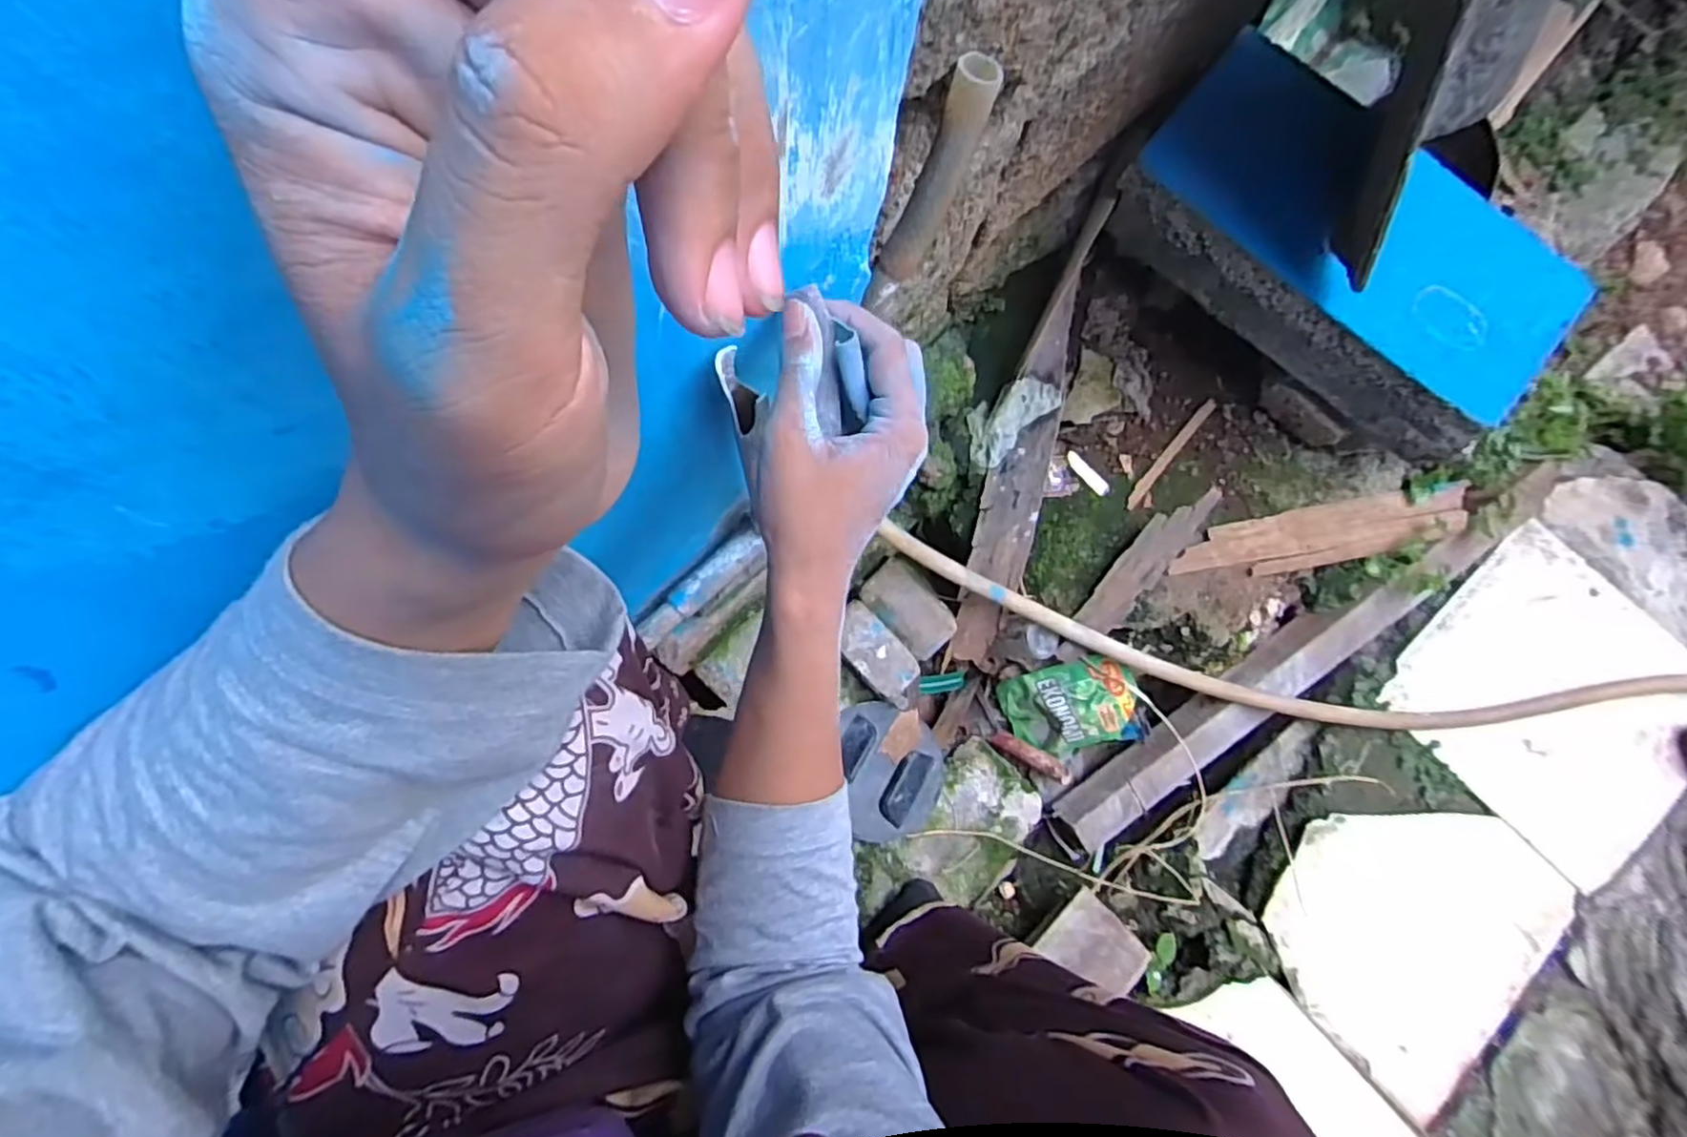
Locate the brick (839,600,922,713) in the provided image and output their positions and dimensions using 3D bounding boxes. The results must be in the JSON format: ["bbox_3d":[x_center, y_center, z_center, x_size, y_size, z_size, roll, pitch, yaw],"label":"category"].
[{"bbox_3d":[0.036,0.093,0.744,0.051,0.029,0.116,-40,87,-9],"label":"brick"}]

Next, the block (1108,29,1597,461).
[{"bbox_3d":[0.466,-0.302,0.667,0.375,0.107,0.198,40,81,1],"label":"block"}]

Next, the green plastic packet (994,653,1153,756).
[{"bbox_3d":[0.254,0.154,0.803,0.154,0.029,0.098,-16,89,32],"label":"green plastic packet"}]

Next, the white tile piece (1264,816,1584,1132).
[{"bbox_3d":[0.575,0.353,0.714,0.286,0.025,0.250,-43,88,-9],"label":"white tile piece"}]

